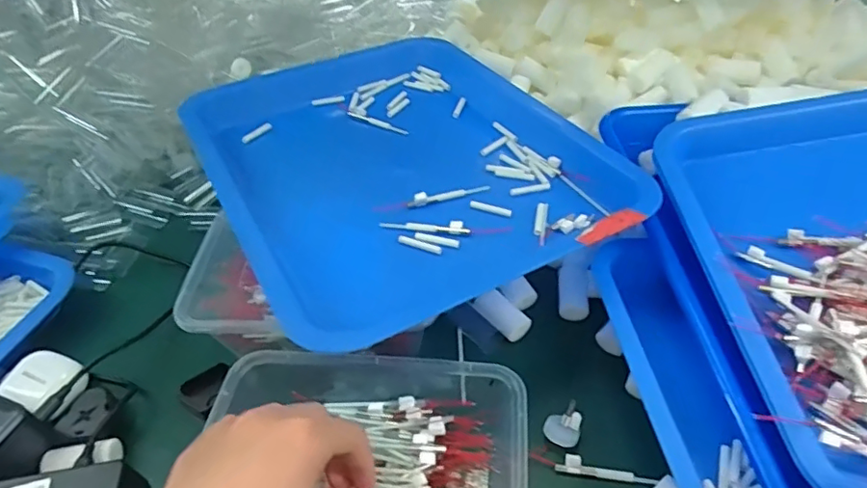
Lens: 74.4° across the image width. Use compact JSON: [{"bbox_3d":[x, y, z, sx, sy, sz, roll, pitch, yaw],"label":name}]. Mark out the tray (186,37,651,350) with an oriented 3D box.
[{"bbox_3d":[-0.033,-0.080,0.456,0.276,0.032,0.356,-25,48,-18],"label":"tray"}]

